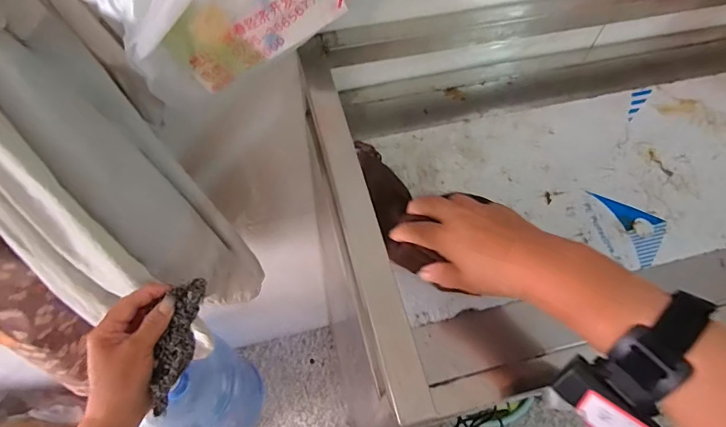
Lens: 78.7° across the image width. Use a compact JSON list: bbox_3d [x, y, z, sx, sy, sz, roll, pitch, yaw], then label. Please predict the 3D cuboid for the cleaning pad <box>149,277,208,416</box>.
[{"bbox_3d":[-0.177,0.123,0.422,0.033,0.023,0.121,5,60,1],"label":"cleaning pad"}]

